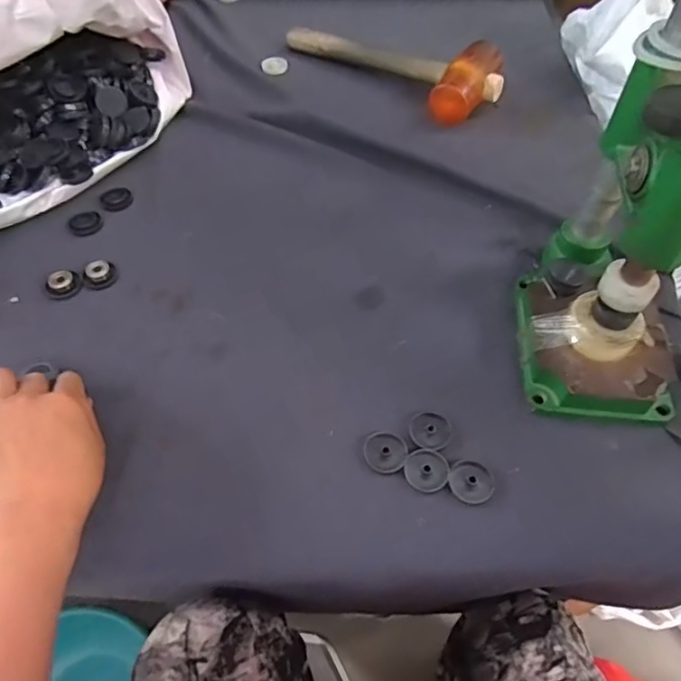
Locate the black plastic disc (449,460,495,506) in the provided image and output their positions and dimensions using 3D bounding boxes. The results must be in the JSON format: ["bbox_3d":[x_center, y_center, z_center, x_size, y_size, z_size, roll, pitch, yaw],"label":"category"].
[{"bbox_3d":[0.100,0.106,0.425,0.033,0.004,0.031,1,55,-1],"label":"black plastic disc"}]

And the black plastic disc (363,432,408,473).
[{"bbox_3d":[0.035,0.087,0.438,0.033,0.004,0.033,1,55,-1],"label":"black plastic disc"}]

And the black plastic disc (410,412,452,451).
[{"bbox_3d":[0.072,0.071,0.446,0.031,0.004,0.032,1,55,-1],"label":"black plastic disc"}]

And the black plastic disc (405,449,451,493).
[{"bbox_3d":[0.066,0.098,0.429,0.034,0.004,0.031,1,55,-1],"label":"black plastic disc"}]

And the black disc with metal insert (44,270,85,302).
[{"bbox_3d":[-0.263,-0.053,0.534,0.025,0.015,0.029,37,62,22],"label":"black disc with metal insert"}]

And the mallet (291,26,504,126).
[{"bbox_3d":[0.071,-0.372,0.736,0.305,0.055,0.108,33,60,20],"label":"mallet"}]

